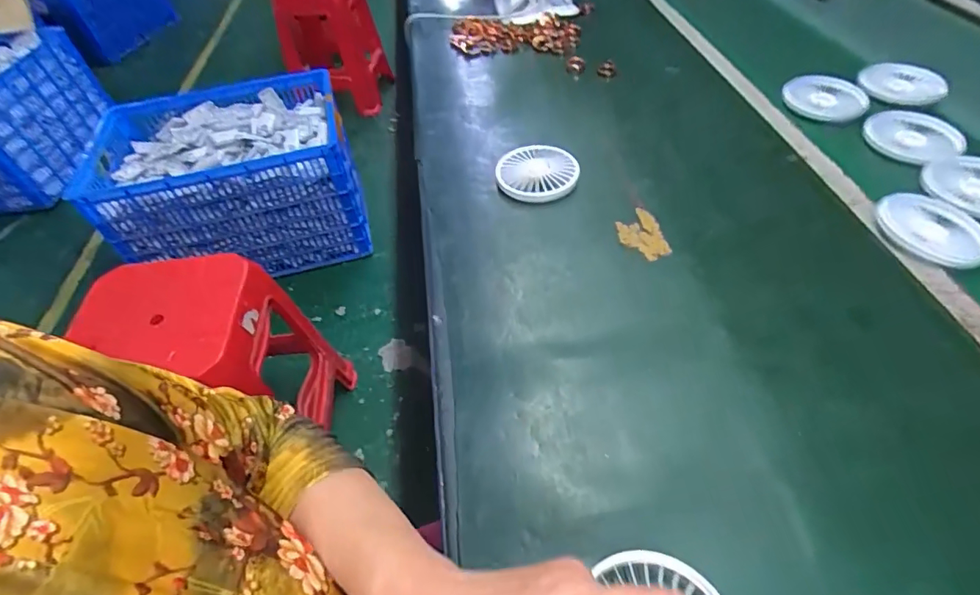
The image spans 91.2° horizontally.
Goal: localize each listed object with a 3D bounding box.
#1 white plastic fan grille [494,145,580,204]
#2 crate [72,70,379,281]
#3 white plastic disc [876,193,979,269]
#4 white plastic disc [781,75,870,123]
[{"bbox_3d":[0.053,-0.137,0.531,0.085,0.020,0.084,-3,49,4],"label":"white plastic fan grille"},{"bbox_3d":[-0.721,-0.338,1.410,0.635,0.404,0.443,-17,53,-10],"label":"crate"},{"bbox_3d":[0.405,-0.065,0.440,0.084,0.011,0.084,-3,49,4],"label":"white plastic disc"},{"bbox_3d":[0.419,-0.255,0.605,0.091,0.008,0.093,-3,49,4],"label":"white plastic disc"}]

